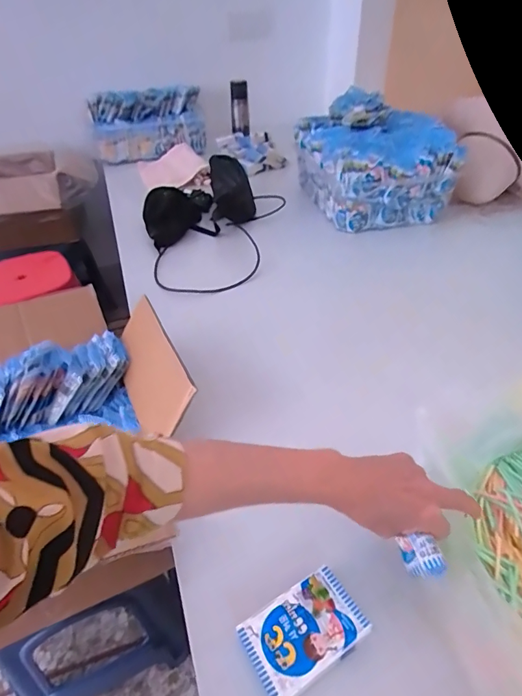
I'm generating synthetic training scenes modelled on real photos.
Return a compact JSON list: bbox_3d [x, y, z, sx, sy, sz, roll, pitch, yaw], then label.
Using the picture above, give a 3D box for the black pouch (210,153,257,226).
[{"bbox_3d":[-0.081,-0.435,1.179,0.113,0.090,0.290,-3,41,-4],"label":"black pouch"}]

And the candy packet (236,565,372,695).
[{"bbox_3d":[0.040,0.265,0.400,0.106,0.019,0.070,-22,46,-23],"label":"candy packet"}]

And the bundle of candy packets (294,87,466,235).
[{"bbox_3d":[0.280,-0.519,1.135,0.296,0.230,0.386,-11,42,-12],"label":"bundle of candy packets"}]

